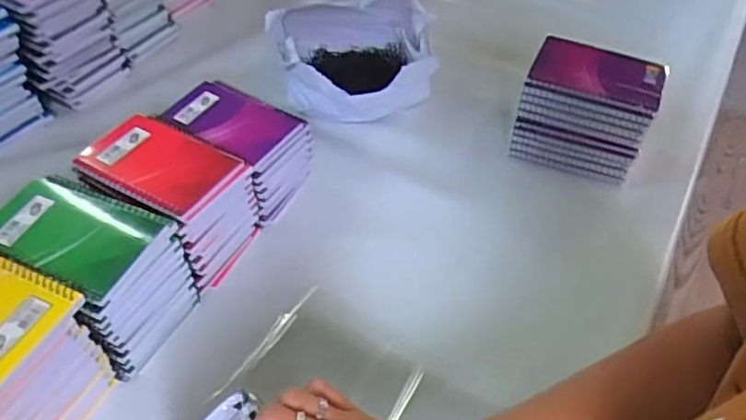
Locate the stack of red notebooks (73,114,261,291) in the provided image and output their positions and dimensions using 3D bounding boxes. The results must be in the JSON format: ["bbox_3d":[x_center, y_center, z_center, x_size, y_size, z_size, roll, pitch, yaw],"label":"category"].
[{"bbox_3d":[-0.187,-0.010,0.564,0.134,0.102,0.089,27,52,20],"label":"stack of red notebooks"}]

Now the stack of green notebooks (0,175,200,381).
[{"bbox_3d":[-0.233,0.052,0.502,0.131,0.108,0.097,22,51,17],"label":"stack of green notebooks"}]

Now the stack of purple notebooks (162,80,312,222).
[{"bbox_3d":[-0.143,-0.069,0.633,0.149,0.081,0.093,29,53,22],"label":"stack of purple notebooks"}]

